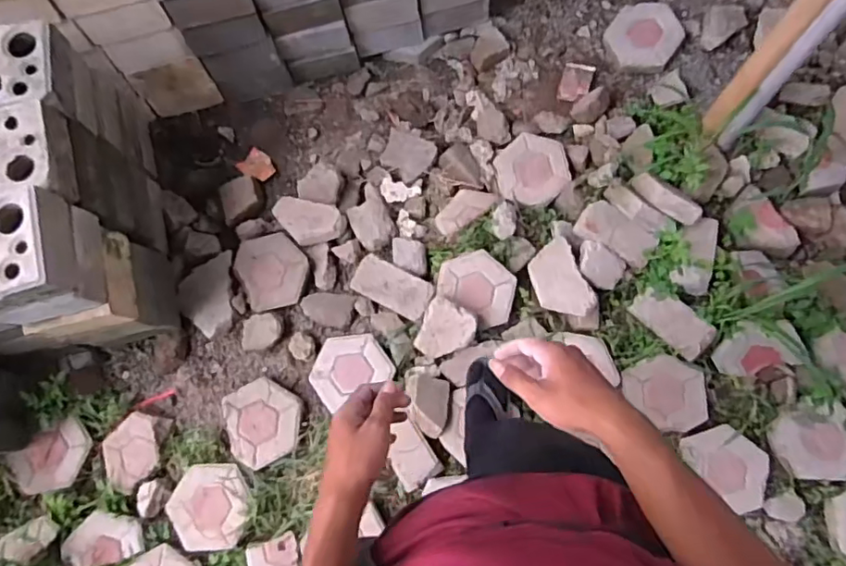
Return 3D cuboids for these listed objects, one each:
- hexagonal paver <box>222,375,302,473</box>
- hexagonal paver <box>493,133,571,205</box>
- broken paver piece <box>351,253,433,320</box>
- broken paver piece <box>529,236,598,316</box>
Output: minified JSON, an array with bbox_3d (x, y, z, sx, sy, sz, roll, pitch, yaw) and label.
[{"bbox_3d":[-0.405,0.355,1.442,0.190,0.052,0.214,-7,74,0],"label":"hexagonal paver"},{"bbox_3d":[0.309,-0.326,1.610,0.202,0.044,0.198,-17,74,-3],"label":"hexagonal paver"},{"bbox_3d":[-0.081,0.010,1.526,0.209,0.040,0.109,27,76,9],"label":"broken paver piece"},{"bbox_3d":[0.363,-0.004,1.515,0.139,0.055,0.220,-30,75,13],"label":"broken paver piece"}]

